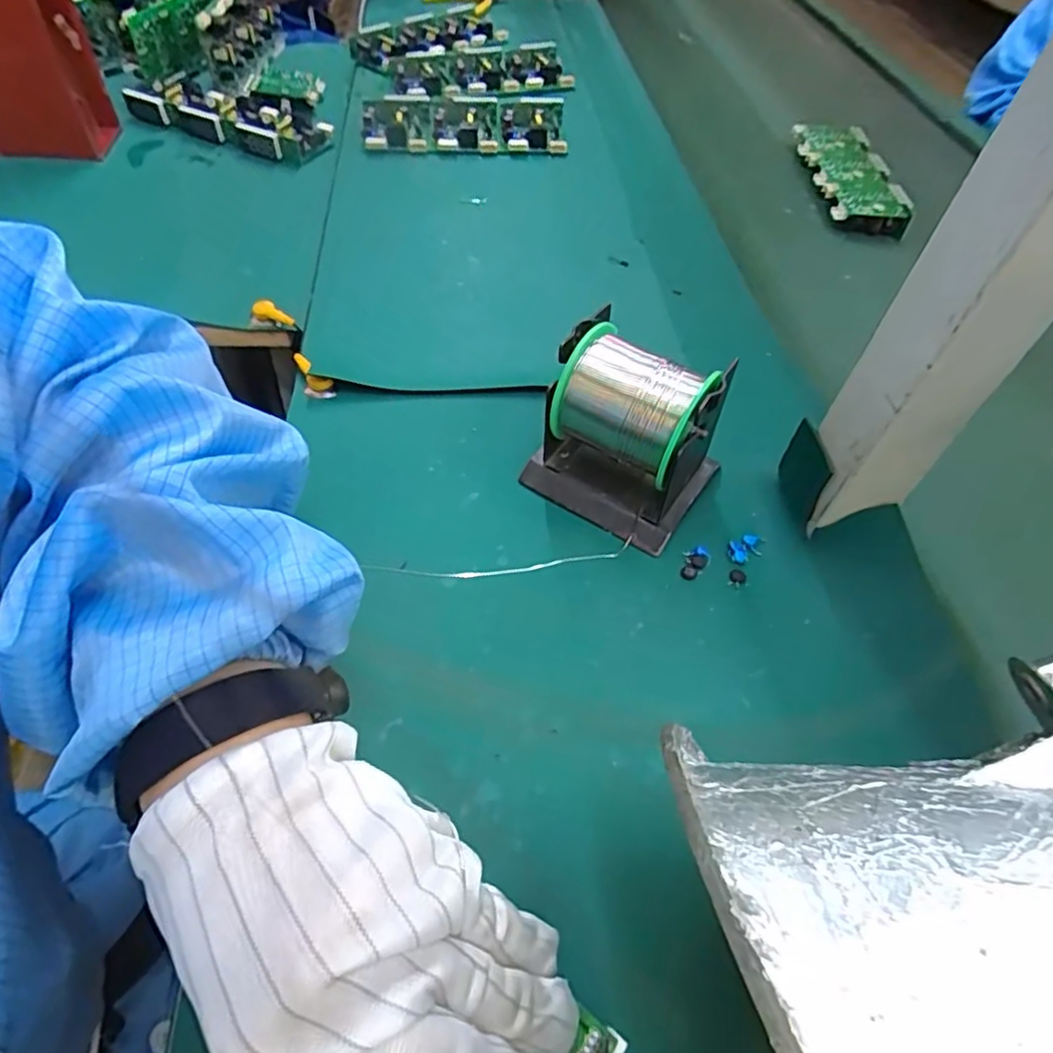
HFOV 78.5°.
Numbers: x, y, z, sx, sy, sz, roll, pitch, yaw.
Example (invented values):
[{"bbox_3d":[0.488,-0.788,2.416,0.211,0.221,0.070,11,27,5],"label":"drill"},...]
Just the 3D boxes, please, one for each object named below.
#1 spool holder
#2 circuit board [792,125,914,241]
[{"bbox_3d":[0.055,-0.051,0.351,0.092,0.081,0.071,30,58,17],"label":"spool holder"},{"bbox_3d":[0.308,-0.333,0.613,0.061,0.023,0.201,-20,54,17],"label":"circuit board"}]

